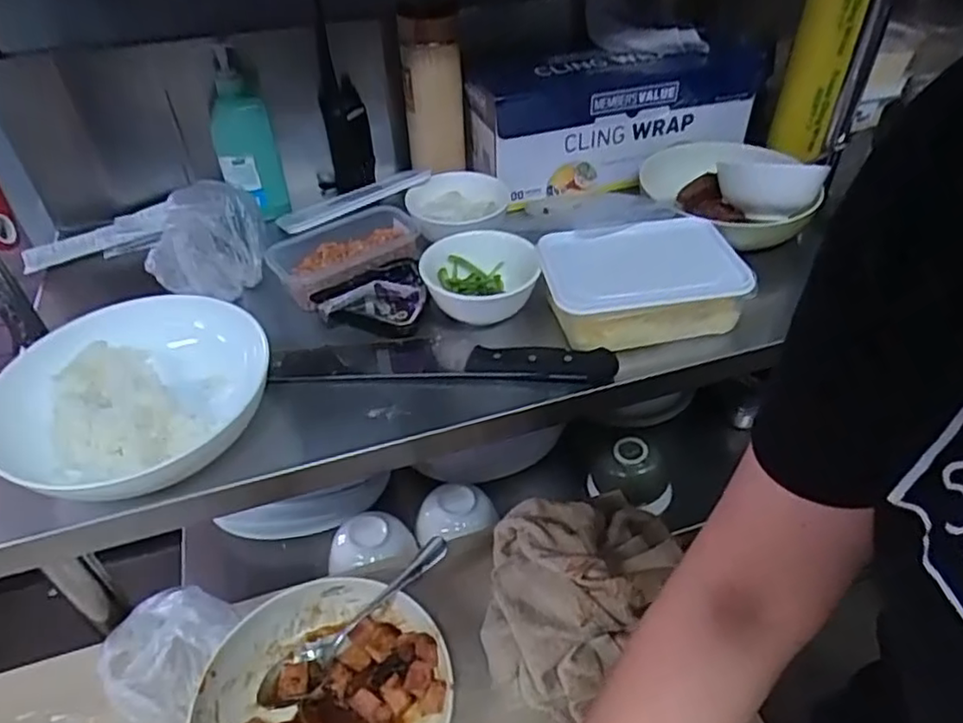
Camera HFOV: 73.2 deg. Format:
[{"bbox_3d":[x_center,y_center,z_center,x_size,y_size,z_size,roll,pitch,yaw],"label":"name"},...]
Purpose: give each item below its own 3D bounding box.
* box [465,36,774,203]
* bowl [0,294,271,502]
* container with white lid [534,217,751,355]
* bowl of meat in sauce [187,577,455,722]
[{"bbox_3d":[0.175,-0.315,0.830,0.390,0.134,0.115,-17,44,-16],"label":"box"},{"bbox_3d":[-0.293,0.026,0.547,0.181,0.062,0.194,-1,41,1],"label":"bowl"},{"bbox_3d":[0.149,-0.076,0.625,0.176,0.068,0.118,-8,42,-6],"label":"container with white lid"},{"bbox_3d":[-0.126,0.274,0.518,0.194,0.043,0.182,-1,41,1],"label":"bowl of meat in sauce"}]

